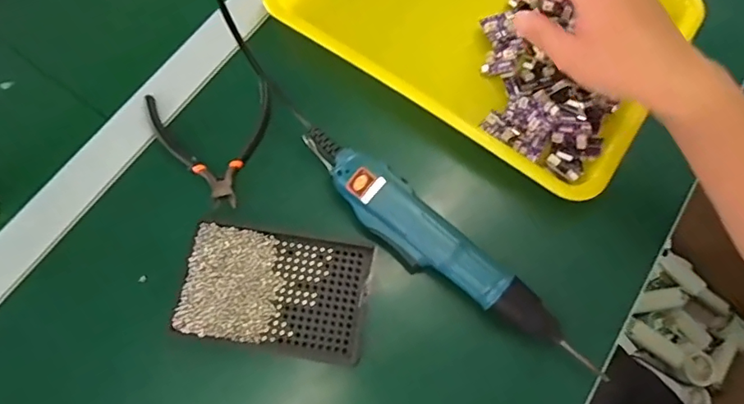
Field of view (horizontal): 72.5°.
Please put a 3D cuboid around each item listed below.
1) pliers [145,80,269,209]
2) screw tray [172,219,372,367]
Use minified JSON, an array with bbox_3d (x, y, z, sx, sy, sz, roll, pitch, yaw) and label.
[{"bbox_3d":[-0.132,-0.045,0.417,0.100,0.015,0.103,-7,71,-4],"label":"pliers"},{"bbox_3d":[-0.069,0.064,0.370,0.129,0.017,0.083,8,70,1],"label":"screw tray"}]

